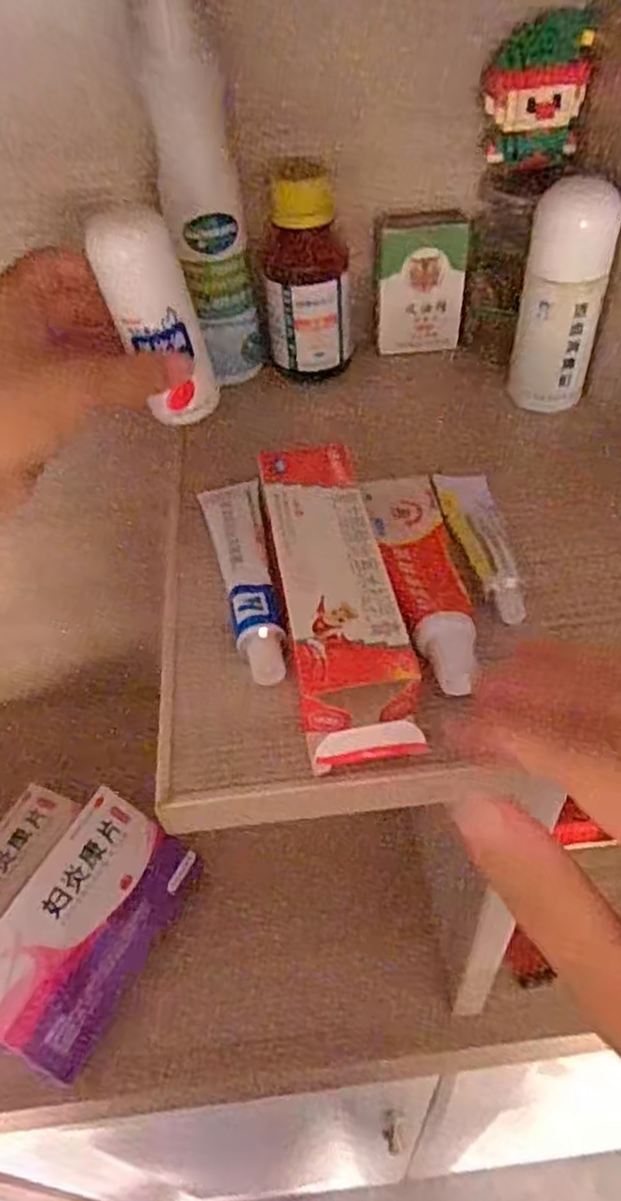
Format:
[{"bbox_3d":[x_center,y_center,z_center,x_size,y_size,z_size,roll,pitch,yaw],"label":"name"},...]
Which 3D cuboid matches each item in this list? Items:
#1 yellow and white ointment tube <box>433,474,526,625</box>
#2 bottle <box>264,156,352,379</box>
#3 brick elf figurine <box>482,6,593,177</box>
[{"bbox_3d":[0.073,-0.027,0.307,0.024,0.015,0.101,-4,47,1],"label":"yellow and white ointment tube"},{"bbox_3d":[-0.002,-0.171,0.383,0.044,0.102,0.038,-1,47,3],"label":"bottle"},{"bbox_3d":[0.107,-0.239,0.342,0.045,0.057,0.029,9,49,13],"label":"brick elf figurine"}]

